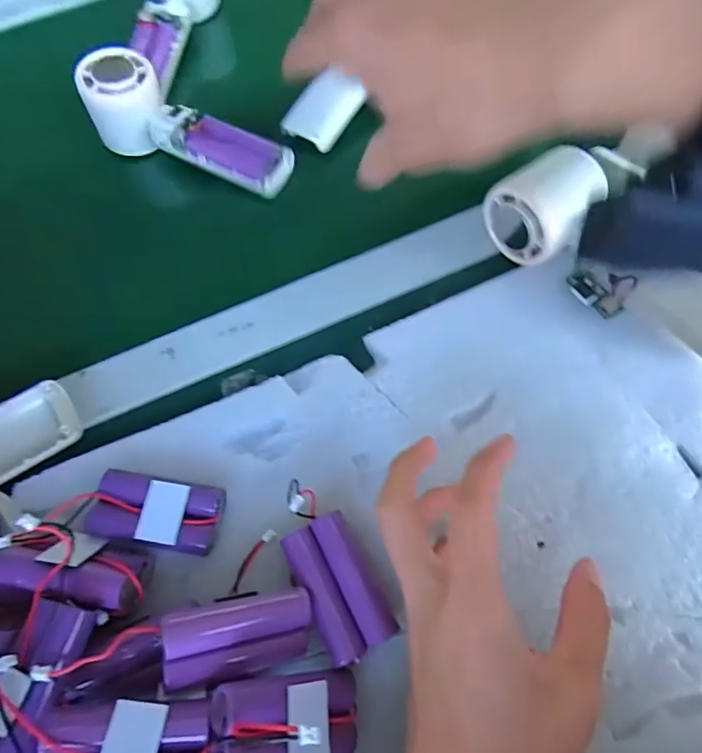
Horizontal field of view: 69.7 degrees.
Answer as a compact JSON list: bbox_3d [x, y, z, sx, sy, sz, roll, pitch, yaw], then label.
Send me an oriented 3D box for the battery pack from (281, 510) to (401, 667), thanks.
[{"bbox_3d":[-0.006,0.105,0.257,0.034,0.016,0.065,-27,68,-7],"label":"battery pack"}]

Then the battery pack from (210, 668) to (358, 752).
[{"bbox_3d":[-0.026,0.148,0.218,0.070,0.021,0.034,18,60,-37],"label":"battery pack"}]

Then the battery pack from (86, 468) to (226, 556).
[{"bbox_3d":[-0.104,0.073,0.272,0.065,0.022,0.033,8,68,8],"label":"battery pack"}]

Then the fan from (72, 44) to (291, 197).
[{"bbox_3d":[-0.126,-0.189,0.391,0.164,0.043,0.052,26,70,-1],"label":"fan"}]

